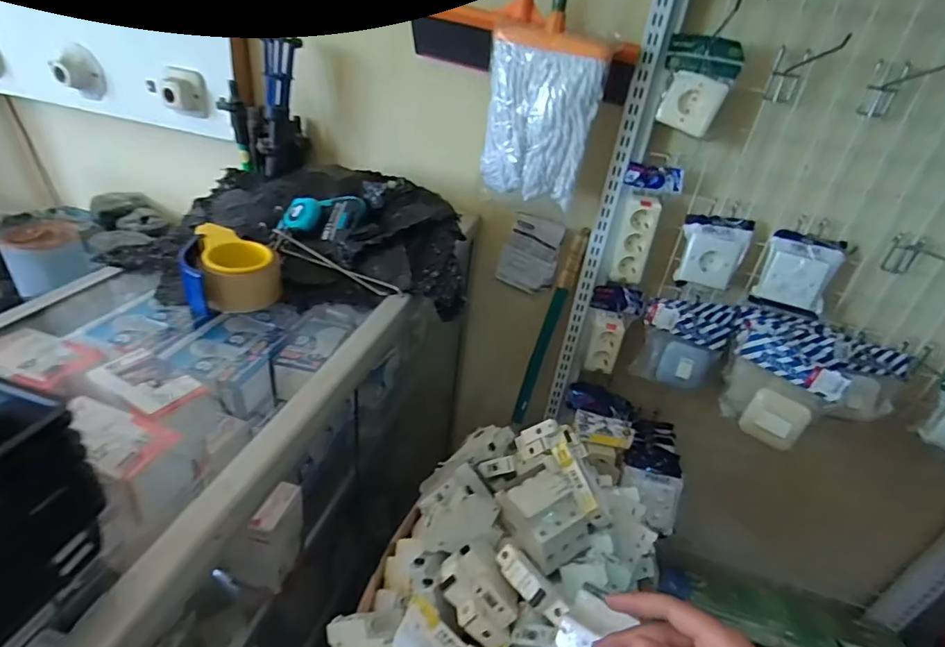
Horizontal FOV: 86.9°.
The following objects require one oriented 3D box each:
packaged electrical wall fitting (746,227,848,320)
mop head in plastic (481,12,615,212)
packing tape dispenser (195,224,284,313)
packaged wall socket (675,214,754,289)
[{"bbox_3d":[0.586,-0.089,0.898,0.115,0.137,0.050,20,34,18],"label":"packaged electrical wall fitting"},{"bbox_3d":[0.108,-0.334,0.804,0.172,0.247,0.037,21,34,20],"label":"mop head in plastic"},{"bbox_3d":[-0.313,-0.075,0.674,0.092,0.081,0.104,-11,37,-28],"label":"packing tape dispenser"},{"bbox_3d":[0.439,-0.133,0.911,0.111,0.121,0.046,5,32,-5],"label":"packaged wall socket"}]

